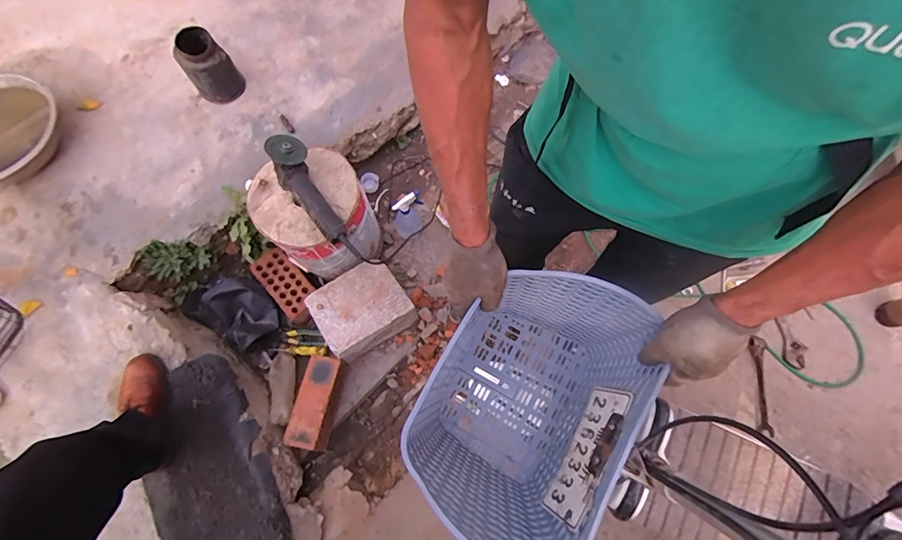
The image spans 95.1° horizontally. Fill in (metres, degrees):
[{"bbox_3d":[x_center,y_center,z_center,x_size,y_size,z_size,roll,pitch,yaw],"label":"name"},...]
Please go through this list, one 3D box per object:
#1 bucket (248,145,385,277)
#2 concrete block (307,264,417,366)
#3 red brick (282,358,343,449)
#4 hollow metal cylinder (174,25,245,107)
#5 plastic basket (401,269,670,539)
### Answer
[{"bbox_3d":[-0.374,-0.149,1.161,0.291,0.276,0.272,0,69,1],"label":"bucket"},{"bbox_3d":[-0.255,0.113,1.199,0.255,0.146,0.208,-35,73,-12],"label":"concrete block"},{"bbox_3d":[-0.364,0.359,1.125,0.094,0.116,0.229,12,70,5],"label":"red brick"},{"bbox_3d":[-0.720,-0.606,1.225,0.130,0.172,0.130,0,69,1],"label":"hollow metal cylinder"},{"bbox_3d":[0.108,0.204,0.597,0.223,0.263,0.334,29,71,9],"label":"plastic basket"}]

